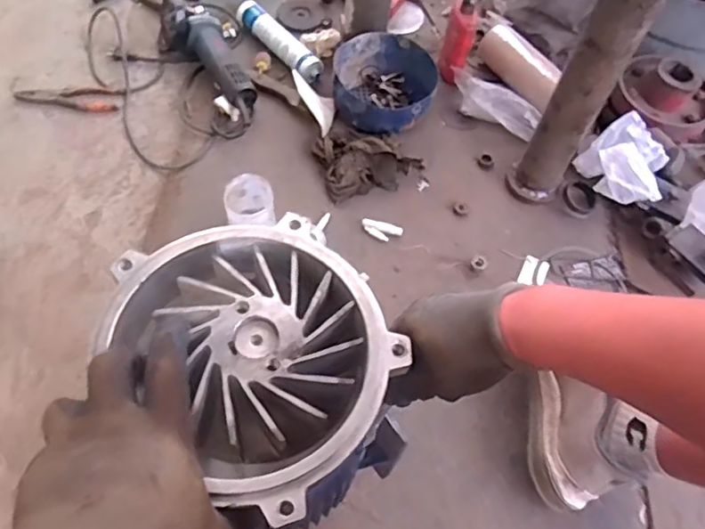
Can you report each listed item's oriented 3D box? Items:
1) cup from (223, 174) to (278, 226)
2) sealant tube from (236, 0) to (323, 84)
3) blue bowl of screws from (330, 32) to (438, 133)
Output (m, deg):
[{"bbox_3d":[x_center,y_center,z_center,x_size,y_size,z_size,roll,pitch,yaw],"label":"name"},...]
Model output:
[{"bbox_3d":[-0.160,-0.085,0.946,0.076,0.079,0.081,-9,63,-11],"label":"cup"},{"bbox_3d":[-0.147,-0.440,1.188,0.056,0.048,0.240,-34,68,-20],"label":"sealant tube"},{"bbox_3d":[0.054,-0.331,1.124,0.196,0.079,0.217,15,61,5],"label":"blue bowl of screws"}]

